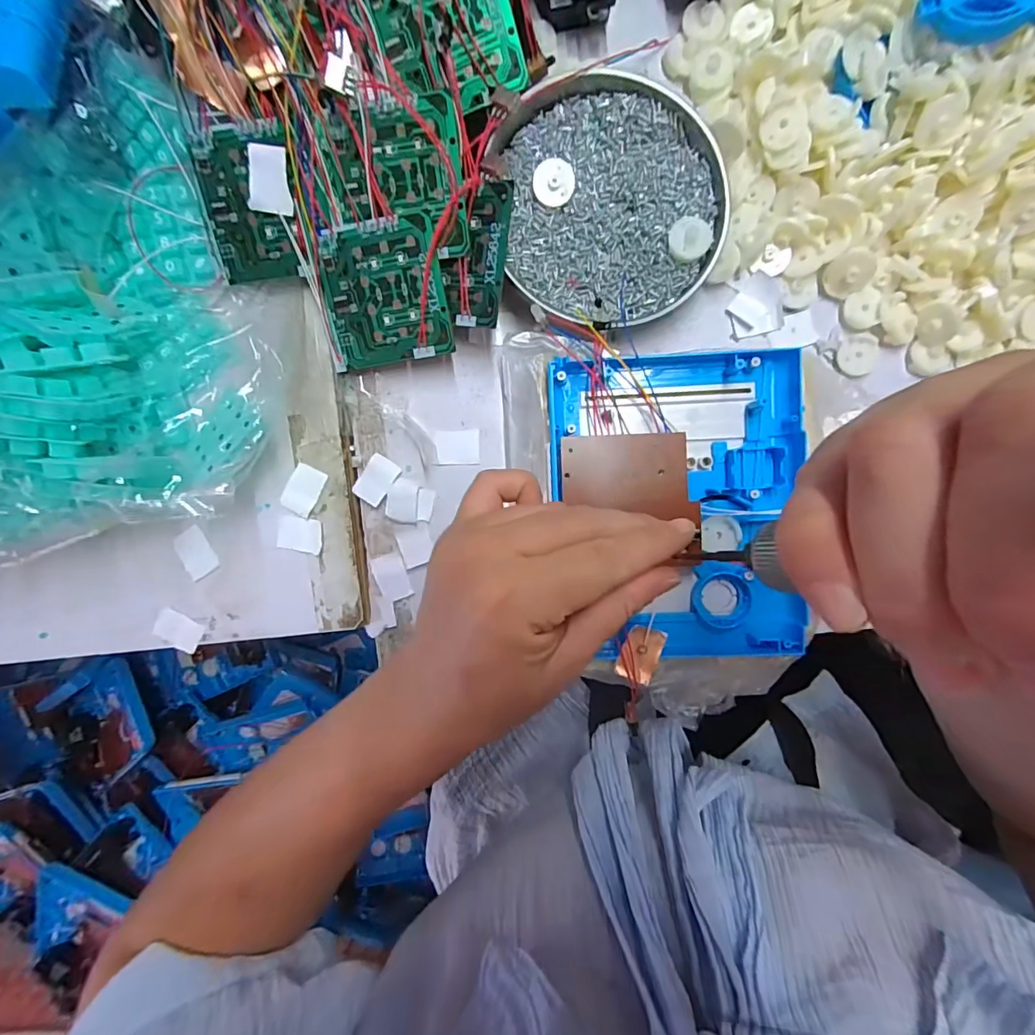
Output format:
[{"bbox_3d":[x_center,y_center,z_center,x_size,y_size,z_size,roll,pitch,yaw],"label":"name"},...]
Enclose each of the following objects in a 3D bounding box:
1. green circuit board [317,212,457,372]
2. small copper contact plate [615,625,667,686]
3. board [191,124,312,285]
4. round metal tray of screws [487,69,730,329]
[{"bbox_3d":[-0.076,-0.125,0.272,0.070,0.004,0.071,-6,111,9],"label":"green circuit board"},{"bbox_3d":[0.066,0.074,0.259,0.021,0.004,0.030,19,94,0],"label":"small copper contact plate"},{"bbox_3d":[-0.143,-0.168,0.262,0.053,0.006,0.070,-3,113,6],"label":"board"},{"bbox_3d":[0.054,-0.179,0.274,0.121,0.031,0.129,0,94,2],"label":"round metal tray of screws"}]

